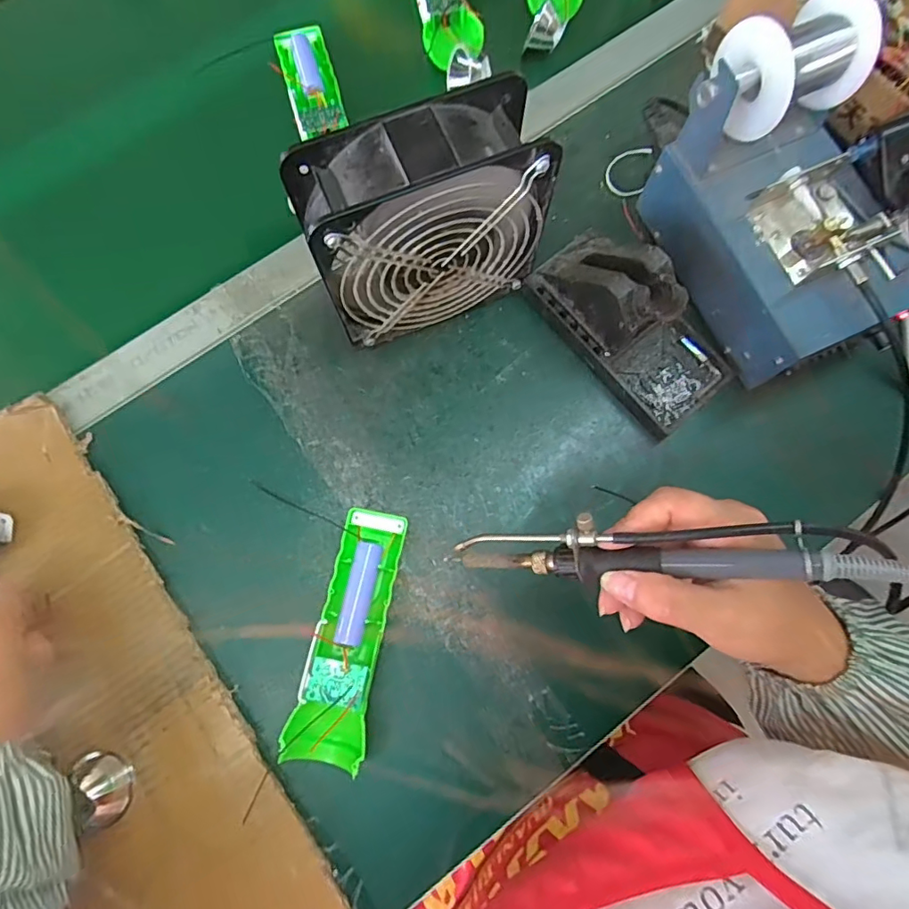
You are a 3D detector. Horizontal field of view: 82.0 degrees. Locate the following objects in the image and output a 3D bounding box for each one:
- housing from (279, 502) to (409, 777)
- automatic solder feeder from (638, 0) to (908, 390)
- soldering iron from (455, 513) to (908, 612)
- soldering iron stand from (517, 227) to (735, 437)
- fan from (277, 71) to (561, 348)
[{"bbox_3d":[-0.067,0.118,0.348,0.046,0.034,0.159,12,78,4],"label":"housing"},{"bbox_3d":[0.234,-0.168,0.356,0.125,0.119,0.207,-24,78,-4],"label":"automatic solder feeder"},{"bbox_3d":[0.096,0.048,0.247,0.205,0.024,0.033,-4,76,25],"label":"soldering iron"},{"bbox_3d":[0.132,-0.101,0.376,0.080,0.070,0.157,-38,79,-7],"label":"soldering iron stand"},{"bbox_3d":[-0.018,-0.145,0.347,0.145,0.150,0.056,-23,78,-4],"label":"fan"}]

